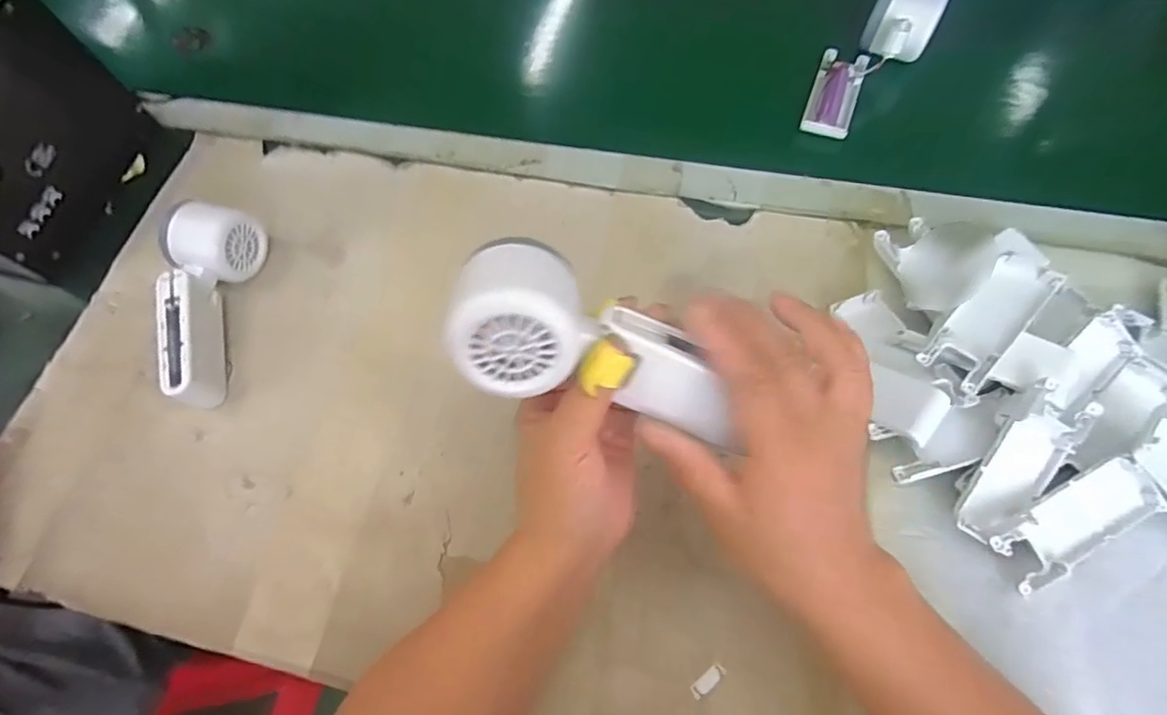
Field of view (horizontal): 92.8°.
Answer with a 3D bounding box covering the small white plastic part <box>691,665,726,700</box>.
[{"bbox_3d":[0.073,0.191,0.328,0.023,0.004,0.008,-37,69,-14],"label":"small white plastic part"}]

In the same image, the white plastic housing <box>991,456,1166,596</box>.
[{"bbox_3d":[0.293,0.098,0.330,0.102,0.013,0.037,-26,67,-9],"label":"white plastic housing"}]

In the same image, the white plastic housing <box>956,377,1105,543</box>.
[{"bbox_3d":[0.266,0.064,0.339,0.041,0.022,0.104,38,90,18],"label":"white plastic housing"}]

